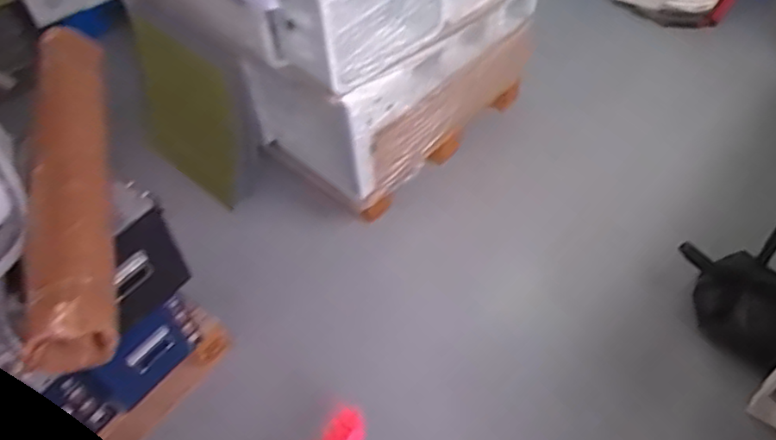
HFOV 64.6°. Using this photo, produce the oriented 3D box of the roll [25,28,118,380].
[{"bbox_3d":[-0.602,-0.074,1.164,0.125,0.134,0.843,-17,51,-10],"label":"roll"}]

